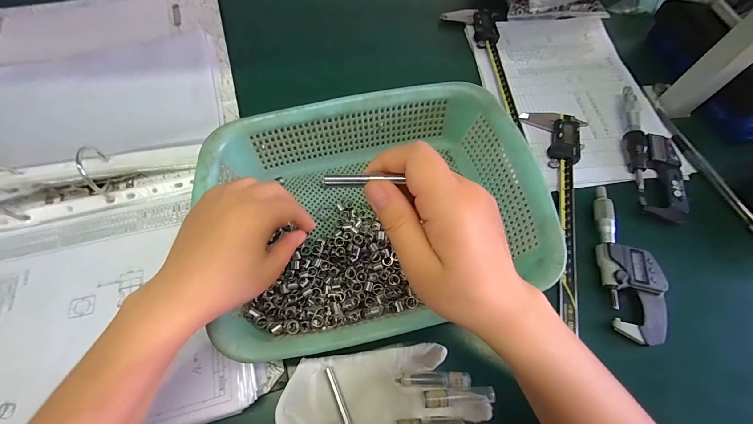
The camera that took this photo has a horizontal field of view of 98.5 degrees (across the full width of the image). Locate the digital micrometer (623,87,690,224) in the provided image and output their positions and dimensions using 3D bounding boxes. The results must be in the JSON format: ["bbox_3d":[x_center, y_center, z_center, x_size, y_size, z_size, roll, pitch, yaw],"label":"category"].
[{"bbox_3d":[0.337,-0.073,0.389,0.068,0.021,0.171,13,65,5],"label":"digital micrometer"}]

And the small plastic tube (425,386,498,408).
[{"bbox_3d":[0.071,0.158,0.278,0.060,0.010,0.013,-2,65,-3],"label":"small plastic tube"}]

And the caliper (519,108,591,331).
[{"bbox_3d":[0.197,-0.014,0.370,0.078,0.021,0.266,17,65,6],"label":"caliper"}]

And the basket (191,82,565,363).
[{"bbox_3d":[0.000,-0.002,0.311,0.290,0.083,0.223,-15,64,-9],"label":"basket"}]

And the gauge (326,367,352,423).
[{"bbox_3d":[-0.033,0.160,0.280,0.006,0.004,0.049,-21,67,-11],"label":"gauge"}]

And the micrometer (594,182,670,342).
[{"bbox_3d":[0.257,0.048,0.333,0.054,0.019,0.159,5,65,1],"label":"micrometer"}]

